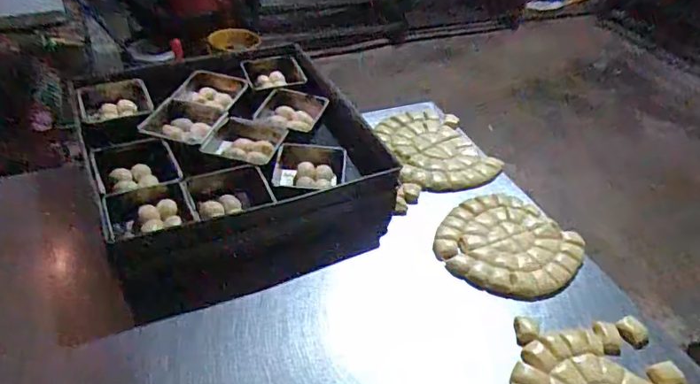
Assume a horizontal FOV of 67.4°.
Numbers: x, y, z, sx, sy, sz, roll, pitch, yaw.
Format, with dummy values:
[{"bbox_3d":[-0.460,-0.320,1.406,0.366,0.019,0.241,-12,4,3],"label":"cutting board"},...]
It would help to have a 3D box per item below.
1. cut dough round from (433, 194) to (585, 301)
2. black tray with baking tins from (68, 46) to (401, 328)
[{"bbox_3d":[0.258,0.084,0.854,0.210,0.014,0.202,2,43,-2],"label":"cut dough round"},{"bbox_3d":[-0.197,-0.068,0.919,0.452,0.098,0.505,-19,48,-23],"label":"black tray with baking tins"}]

